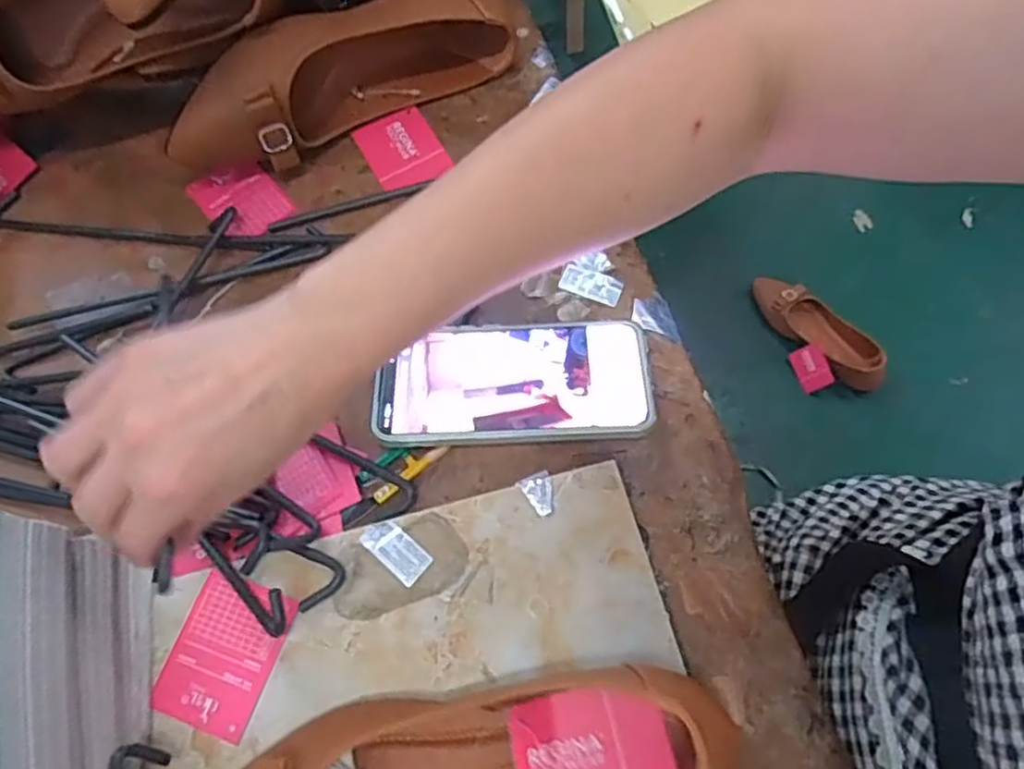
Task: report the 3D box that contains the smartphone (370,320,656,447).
[{"bbox_3d":[0.001,-0.001,0.417,0.162,0.019,0.081,-2,67,1],"label":"smartphone"}]

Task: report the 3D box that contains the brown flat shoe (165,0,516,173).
[{"bbox_3d":[-0.120,-0.223,0.495,0.261,0.082,0.062,-31,70,-10],"label":"brown flat shoe"}]

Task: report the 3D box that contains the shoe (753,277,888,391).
[{"bbox_3d":[0.522,-0.097,1.176,0.093,0.048,0.262,-35,70,-12],"label":"shoe"}]

